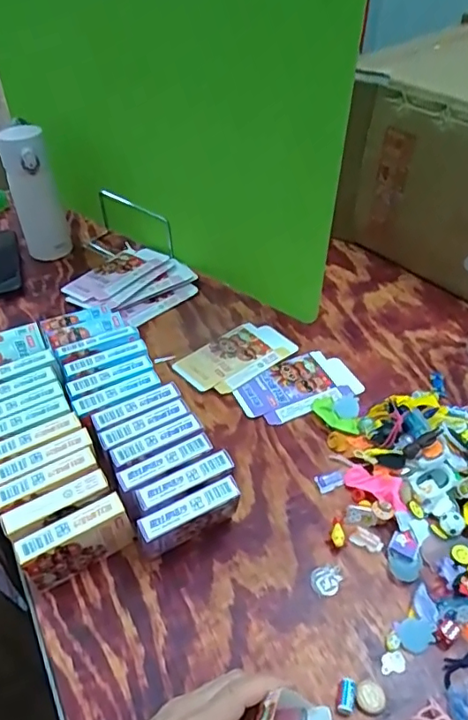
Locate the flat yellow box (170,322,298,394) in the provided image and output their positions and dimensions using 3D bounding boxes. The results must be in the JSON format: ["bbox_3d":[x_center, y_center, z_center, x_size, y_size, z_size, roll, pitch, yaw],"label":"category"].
[{"bbox_3d":[0.002,-0.005,0.690,0.142,0.006,0.088,-31,53,-26],"label":"flat yellow box"}]

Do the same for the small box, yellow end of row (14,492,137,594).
[{"bbox_3d":[-0.137,0.163,0.474,0.091,0.067,0.024,-24,50,-21],"label":"small box, yellow end of row"}]

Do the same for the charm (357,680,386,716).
[{"bbox_3d":[0.107,0.265,0.420,0.022,0.005,0.023,0,46,0],"label":"charm"}]

